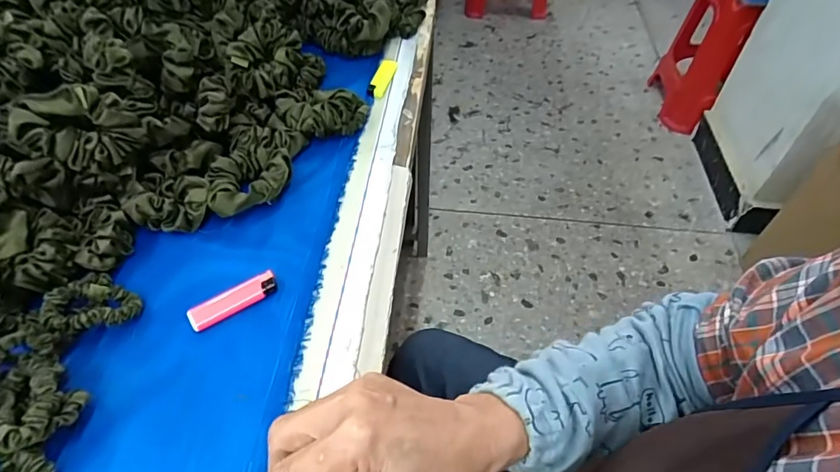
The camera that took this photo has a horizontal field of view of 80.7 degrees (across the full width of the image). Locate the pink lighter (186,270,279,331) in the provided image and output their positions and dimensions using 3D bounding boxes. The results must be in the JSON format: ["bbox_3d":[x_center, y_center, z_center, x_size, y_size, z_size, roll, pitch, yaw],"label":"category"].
[{"bbox_3d":[-0.170,0.059,0.452,0.080,0.009,0.025,-27,54,-22],"label":"pink lighter"}]

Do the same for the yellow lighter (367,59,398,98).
[{"bbox_3d":[-0.053,-0.225,0.699,0.022,0.015,0.085,12,49,10],"label":"yellow lighter"}]

